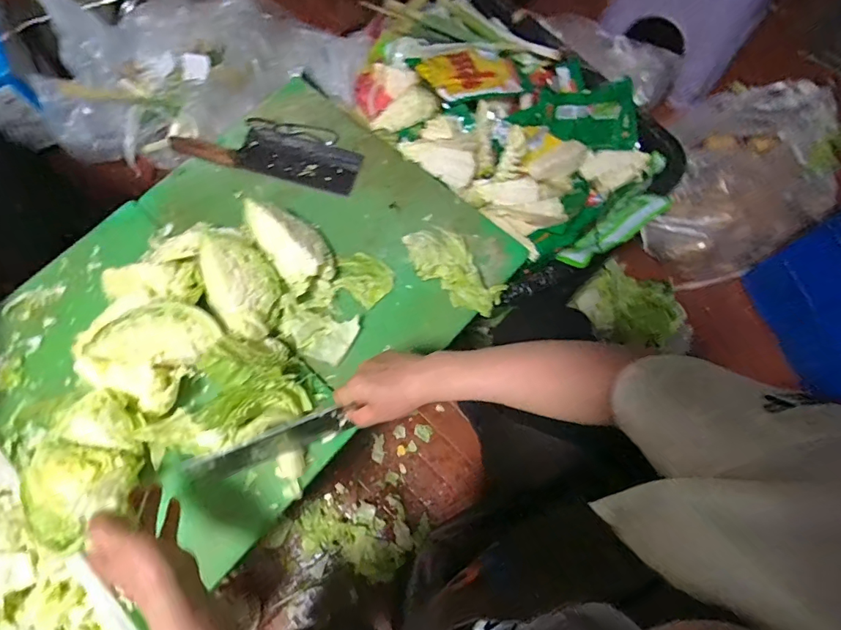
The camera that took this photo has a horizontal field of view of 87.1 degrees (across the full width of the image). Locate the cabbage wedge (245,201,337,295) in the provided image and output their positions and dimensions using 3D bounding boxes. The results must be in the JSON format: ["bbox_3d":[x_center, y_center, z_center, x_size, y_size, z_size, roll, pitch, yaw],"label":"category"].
[{"bbox_3d":[-0.196,-0.111,0.670,0.086,0.071,0.157,-34,74,-11],"label":"cabbage wedge"}]

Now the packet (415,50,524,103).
[{"bbox_3d":[0.090,-0.437,0.799,0.179,0.022,0.112,-10,70,-12],"label":"packet"}]

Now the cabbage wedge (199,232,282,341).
[{"bbox_3d":[-0.255,-0.042,0.622,0.097,0.070,0.145,-29,74,-9],"label":"cabbage wedge"}]

